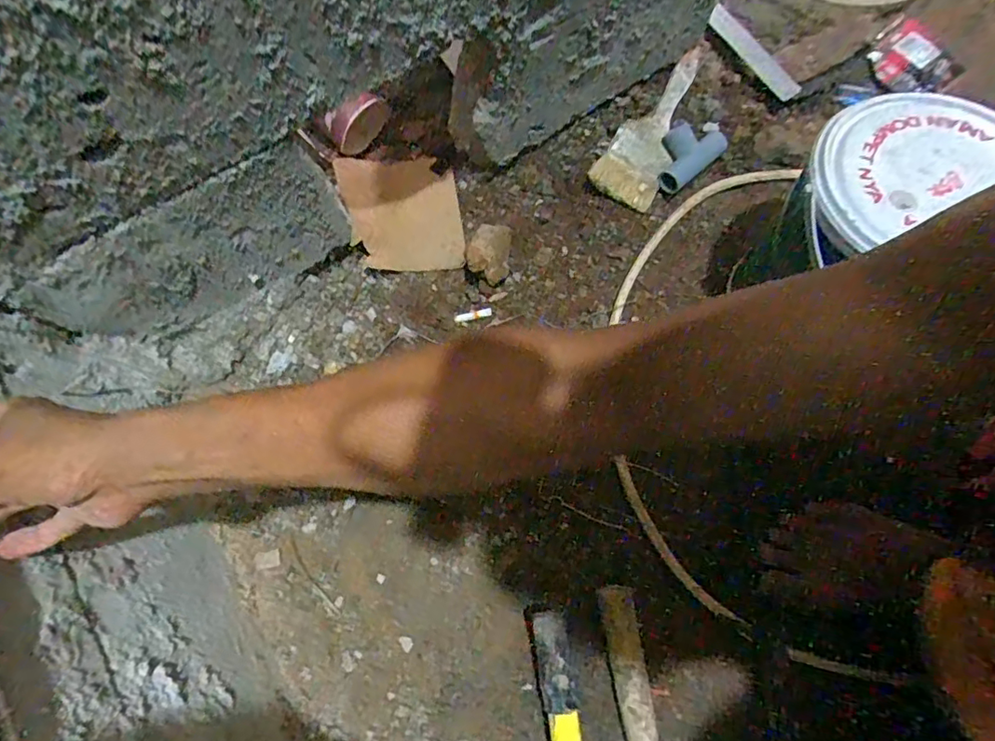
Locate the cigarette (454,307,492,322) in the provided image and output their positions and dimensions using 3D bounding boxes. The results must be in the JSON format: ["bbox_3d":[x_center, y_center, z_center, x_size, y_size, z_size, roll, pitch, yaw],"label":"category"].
[{"bbox_3d":[-0.027,-0.062,0.620,0.042,0.009,0.010,-12,74,-3],"label":"cigarette"}]

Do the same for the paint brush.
[{"bbox_3d":[0.179,-0.285,0.632,0.076,0.030,0.189,27,82,-14],"label":"paint brush"}]

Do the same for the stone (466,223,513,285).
[{"bbox_3d":[-0.007,-0.132,0.610,0.048,0.048,0.066,5,76,6],"label":"stone"}]

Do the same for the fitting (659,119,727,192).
[{"bbox_3d":[0.214,-0.248,0.633,0.093,0.026,0.057,-43,77,-7],"label":"fitting"}]

